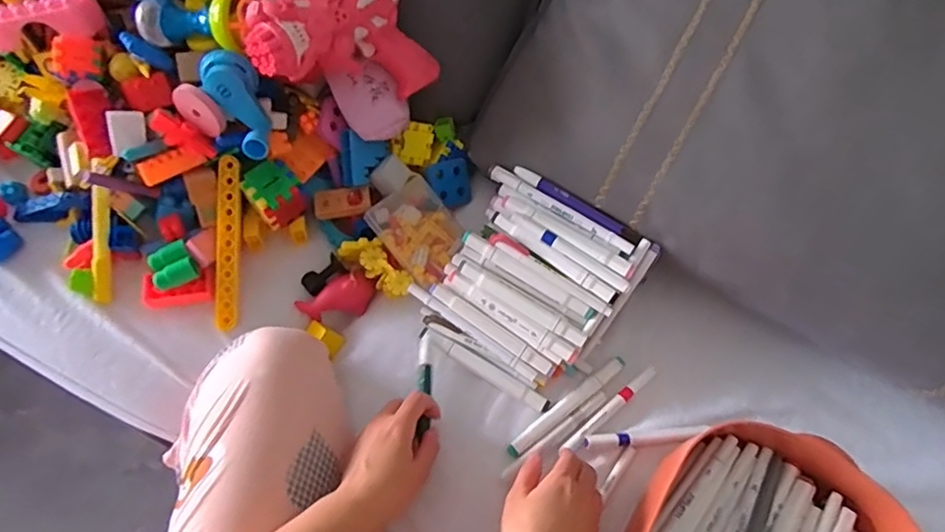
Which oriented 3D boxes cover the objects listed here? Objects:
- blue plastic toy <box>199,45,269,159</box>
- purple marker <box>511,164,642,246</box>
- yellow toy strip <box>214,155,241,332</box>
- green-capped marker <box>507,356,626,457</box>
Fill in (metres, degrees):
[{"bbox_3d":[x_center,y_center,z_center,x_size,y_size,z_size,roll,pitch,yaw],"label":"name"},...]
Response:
[{"bbox_3d":[-0.229,-0.160,0.586,0.051,0.039,0.108,-26,101,-12],"label":"blue plastic toy"},{"bbox_3d":[0.107,-0.063,0.609,0.147,0.012,0.013,34,71,10],"label":"purple marker"},{"bbox_3d":[-0.256,-0.023,0.615,0.023,0.014,0.177,3,93,-1],"label":"yellow toy strip"},{"bbox_3d":[0.098,0.140,0.597,0.151,0.012,0.016,-35,74,-14],"label":"green-capped marker"}]

